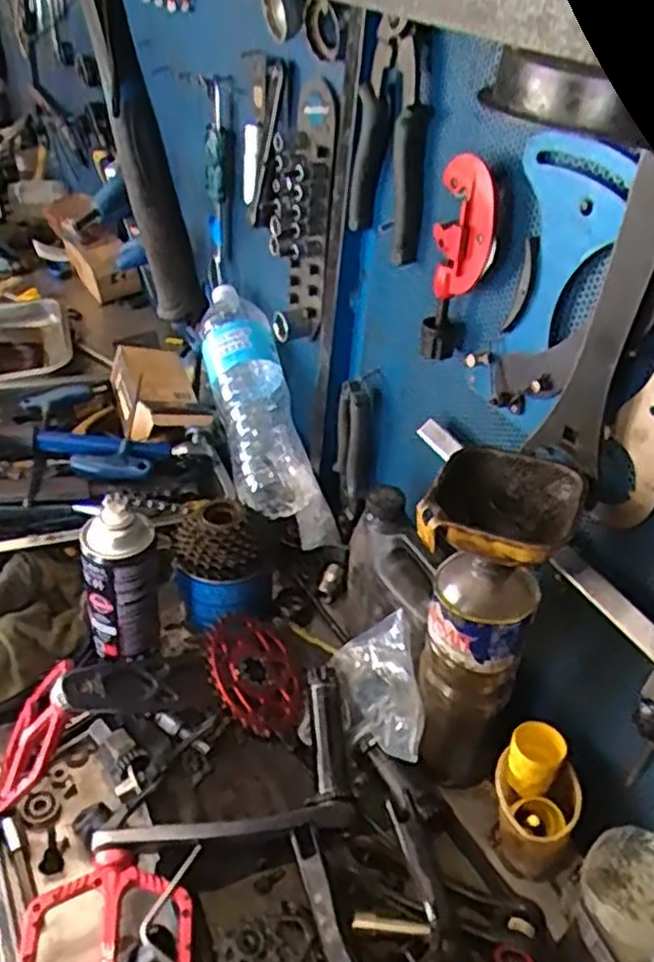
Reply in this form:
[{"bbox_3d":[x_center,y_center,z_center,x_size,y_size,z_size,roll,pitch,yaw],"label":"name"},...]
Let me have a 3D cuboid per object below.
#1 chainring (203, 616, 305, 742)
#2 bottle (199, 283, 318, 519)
[{"bbox_3d":[-0.070,0.179,0.699,0.104,0.010,0.127,32,29,-26],"label":"chainring"},{"bbox_3d":[-0.088,-0.105,0.886,0.096,0.073,0.308,-9,67,-18],"label":"bottle"}]

